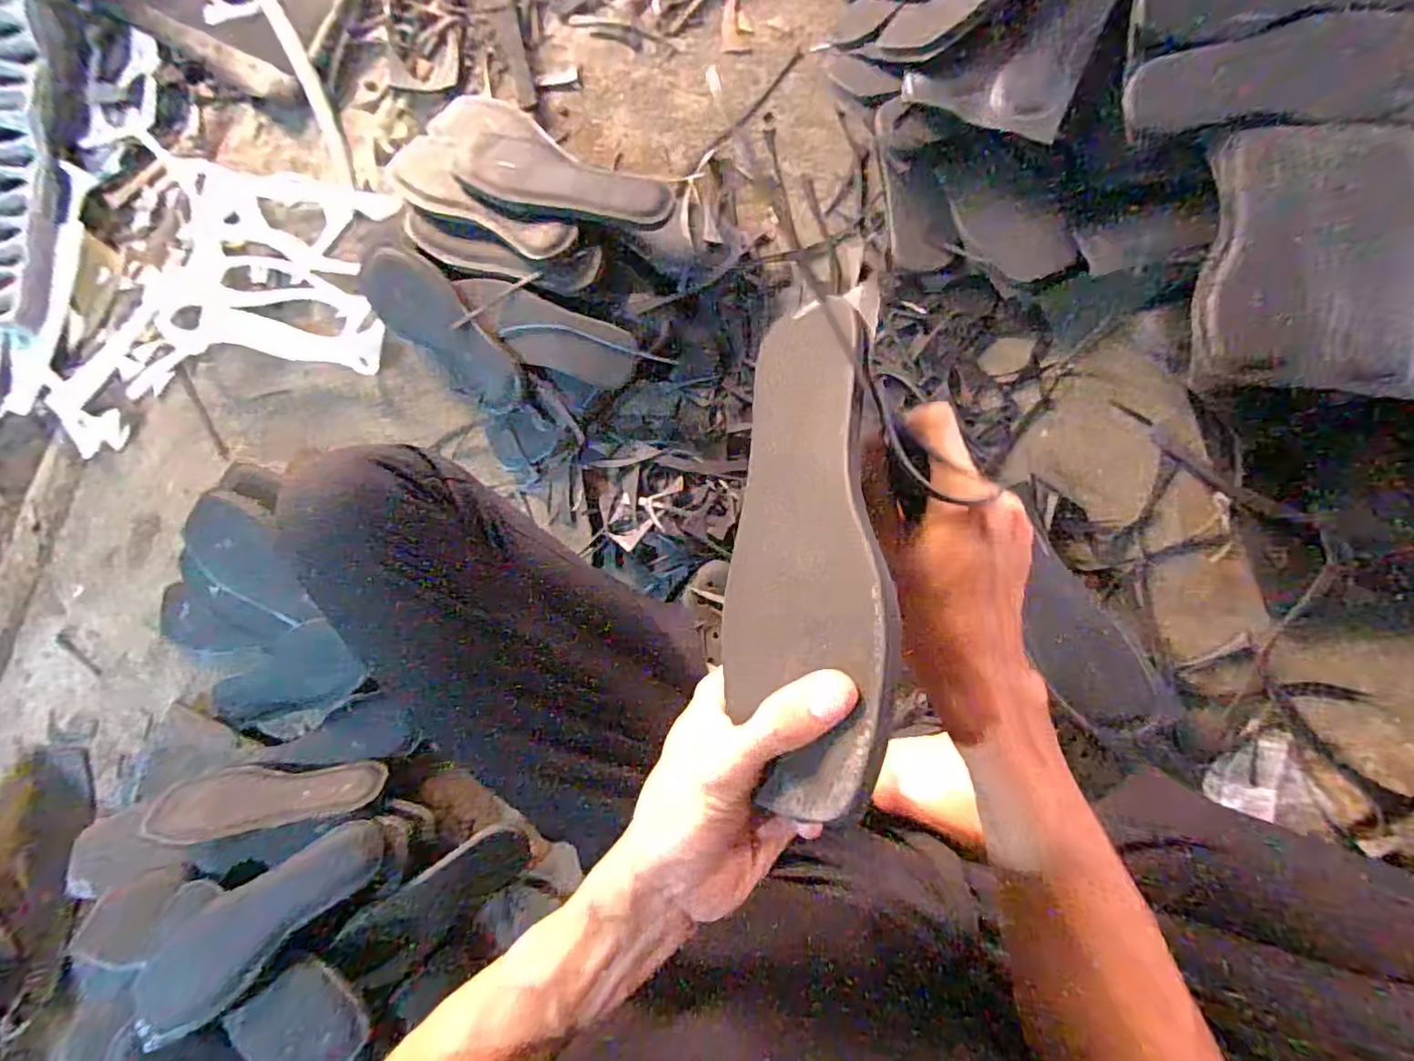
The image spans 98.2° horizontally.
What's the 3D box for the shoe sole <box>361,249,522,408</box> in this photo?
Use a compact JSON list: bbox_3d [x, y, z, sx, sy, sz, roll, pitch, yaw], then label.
[{"bbox_3d":[-0.304,-0.236,0.713,0.232,0.018,0.090,40,113,3],"label":"shoe sole"}]

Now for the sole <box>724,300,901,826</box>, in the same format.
[{"bbox_3d":[0.045,0.002,0.286,0.088,0.015,0.232,-16,63,43],"label":"sole"}]

